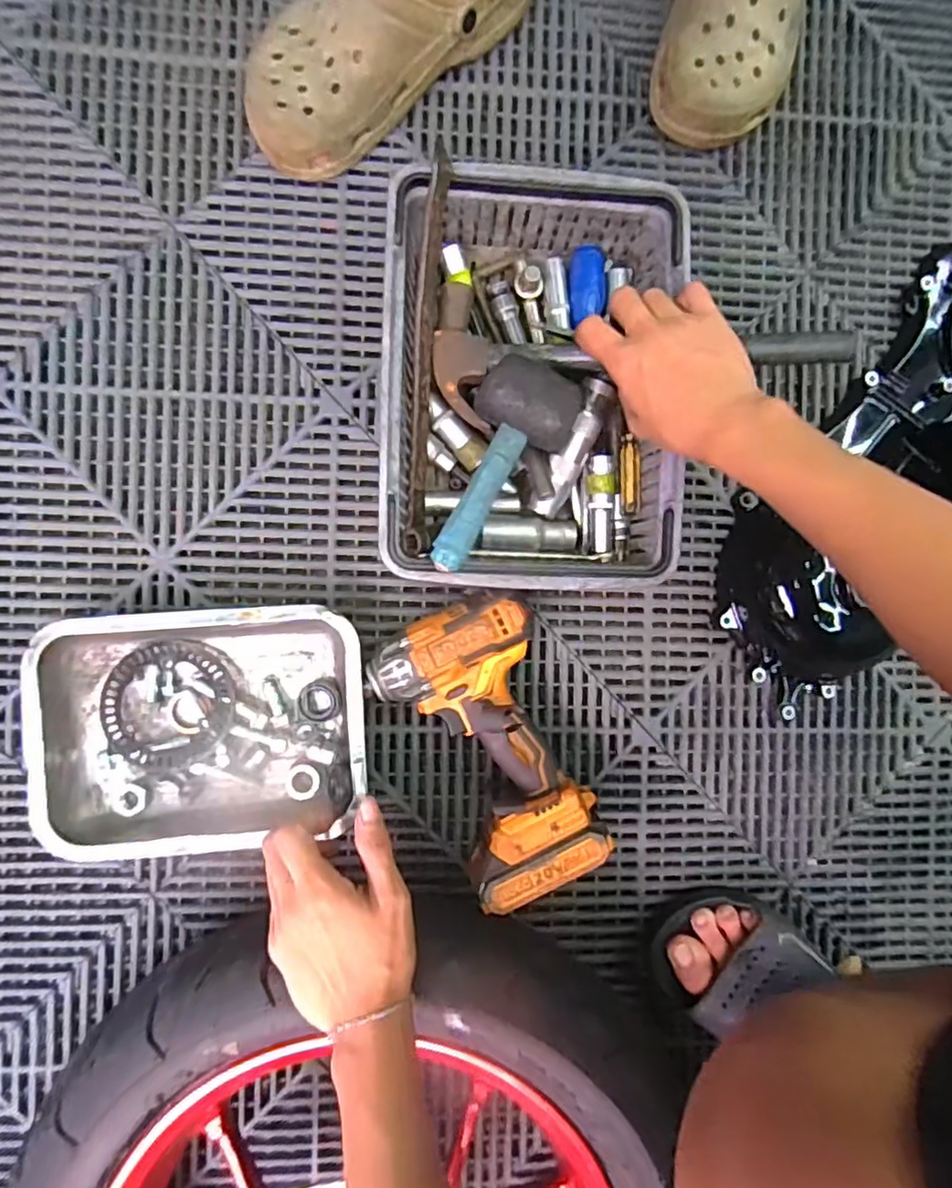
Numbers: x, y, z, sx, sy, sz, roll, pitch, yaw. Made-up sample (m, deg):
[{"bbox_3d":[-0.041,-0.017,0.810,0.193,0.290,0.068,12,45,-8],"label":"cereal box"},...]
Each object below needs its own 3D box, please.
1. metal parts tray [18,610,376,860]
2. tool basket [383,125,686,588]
[{"bbox_3d":[-0.219,0.112,0.504,0.255,0.043,0.193,-3,91,-5],"label":"metal parts tray"},{"bbox_3d":[0.044,-0.161,0.498,0.221,0.109,0.302,2,90,-5],"label":"tool basket"}]

